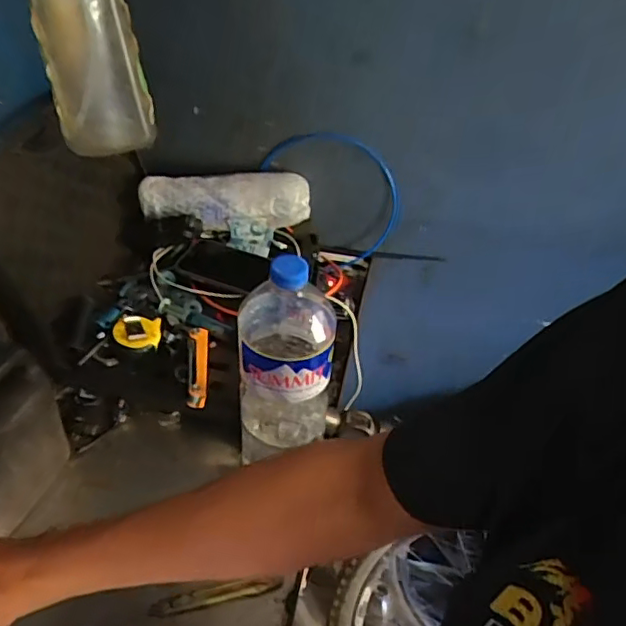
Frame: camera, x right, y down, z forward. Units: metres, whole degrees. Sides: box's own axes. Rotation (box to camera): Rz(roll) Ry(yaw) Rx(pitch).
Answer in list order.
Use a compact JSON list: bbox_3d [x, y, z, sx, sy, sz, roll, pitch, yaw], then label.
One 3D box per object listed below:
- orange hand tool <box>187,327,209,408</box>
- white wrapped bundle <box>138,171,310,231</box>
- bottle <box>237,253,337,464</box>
[{"bbox_3d":[-0.139,0.064,0.701,0.022,0.030,0.108,-1,44,-8],"label":"orange hand tool"},{"bbox_3d":[-0.130,-0.171,0.874,0.252,0.071,0.057,0,44,-6],"label":"white wrapped bundle"},{"bbox_3d":[-0.026,0.061,0.563,0.089,0.269,0.084,4,43,-2],"label":"bottle"}]

